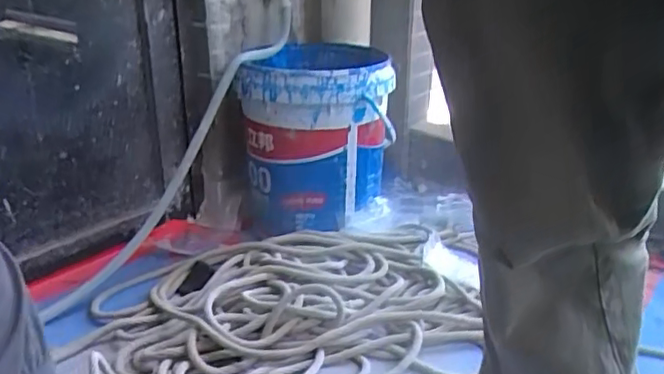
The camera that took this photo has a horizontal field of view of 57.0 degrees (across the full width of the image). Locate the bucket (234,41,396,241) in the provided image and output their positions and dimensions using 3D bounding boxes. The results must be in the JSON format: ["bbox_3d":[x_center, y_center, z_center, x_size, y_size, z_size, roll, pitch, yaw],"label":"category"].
[{"bbox_3d":[-0.035,-0.095,1.199,0.274,0.325,0.275,0,24,0],"label":"bucket"}]

